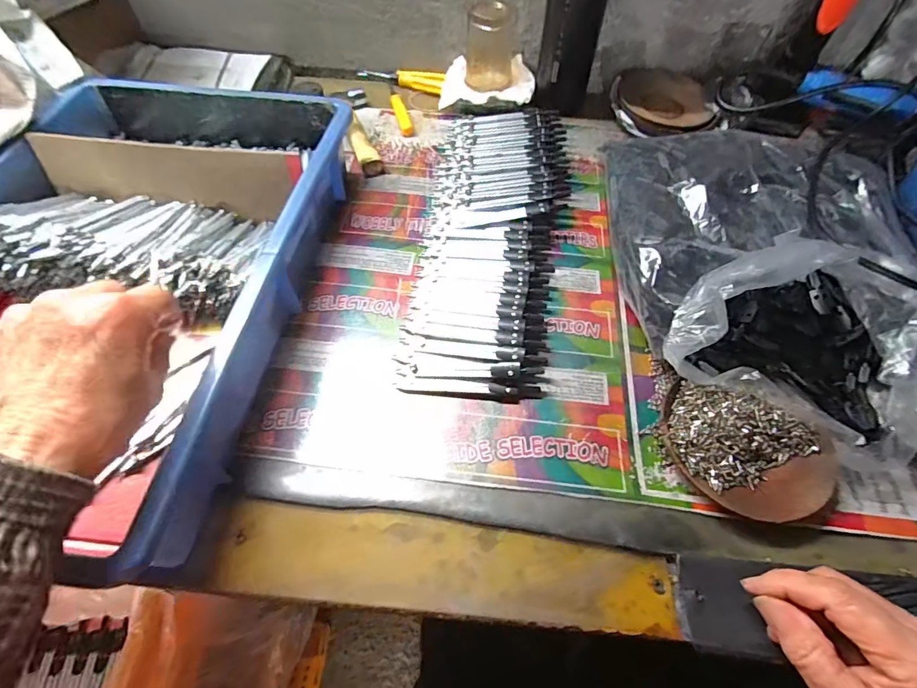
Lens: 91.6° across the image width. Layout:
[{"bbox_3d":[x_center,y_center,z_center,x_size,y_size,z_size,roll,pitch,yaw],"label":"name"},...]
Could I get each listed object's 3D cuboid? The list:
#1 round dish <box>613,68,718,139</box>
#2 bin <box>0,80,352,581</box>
[{"bbox_3d":[0.248,-0.301,0.554,0.111,0.020,0.118,1,56,-2],"label":"round dish"},{"bbox_3d":[-0.273,-0.068,0.359,0.281,0.094,0.416,8,61,1],"label":"bin"}]

